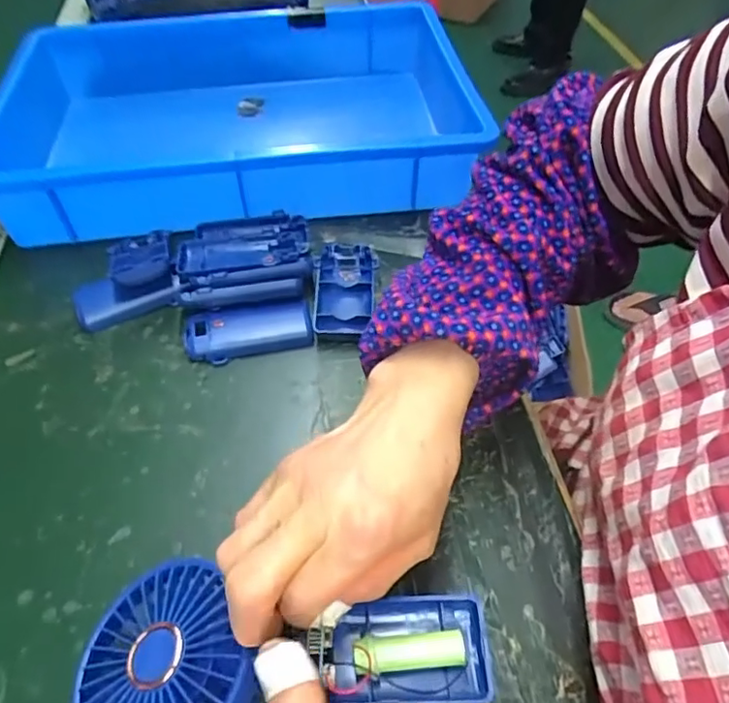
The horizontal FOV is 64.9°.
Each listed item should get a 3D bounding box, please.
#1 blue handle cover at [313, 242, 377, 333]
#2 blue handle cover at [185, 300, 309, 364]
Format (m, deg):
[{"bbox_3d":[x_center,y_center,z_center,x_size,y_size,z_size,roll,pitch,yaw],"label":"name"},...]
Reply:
[{"bbox_3d":[-0.015,-0.055,0.467,0.050,0.016,0.095,-3,51,-2],"label":"blue handle cover"},{"bbox_3d":[-0.089,-0.016,0.435,0.093,0.019,0.038,-11,52,-9],"label":"blue handle cover"}]

